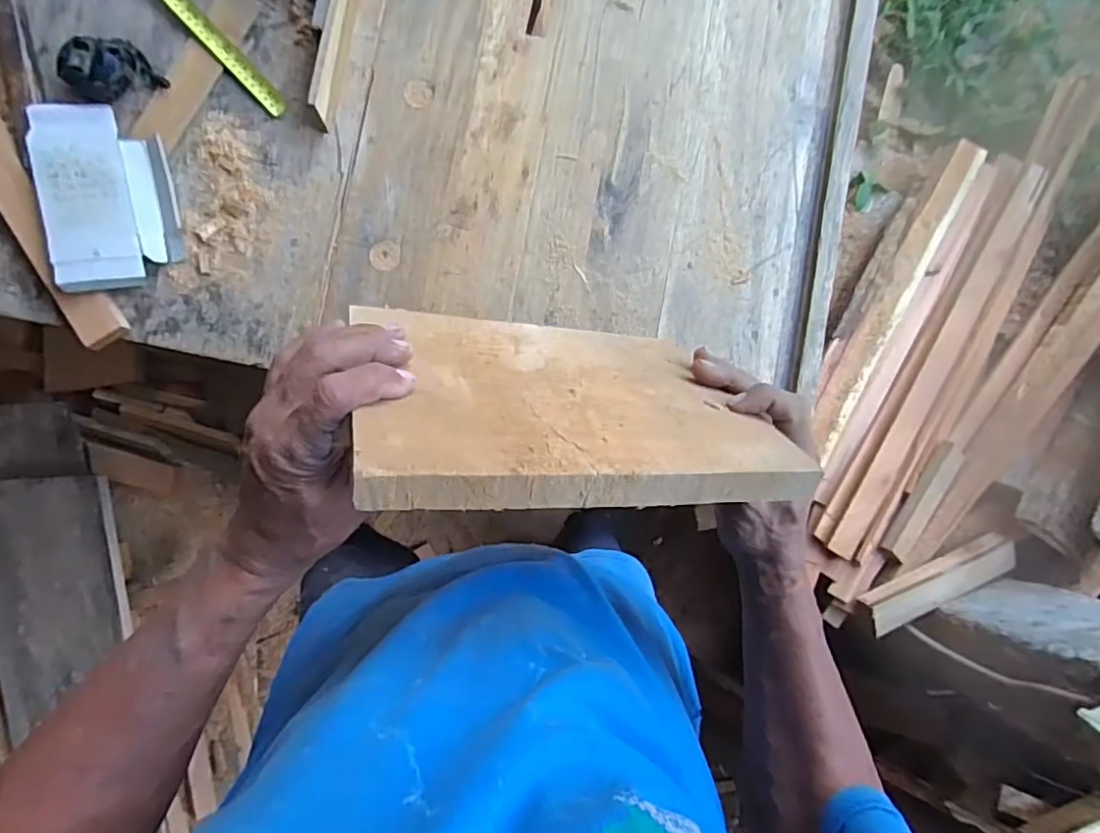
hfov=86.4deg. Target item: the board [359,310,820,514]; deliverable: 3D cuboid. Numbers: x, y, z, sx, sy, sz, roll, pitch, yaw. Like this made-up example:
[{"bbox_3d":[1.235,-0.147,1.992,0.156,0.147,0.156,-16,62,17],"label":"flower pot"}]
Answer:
[{"bbox_3d":[0.008,-0.013,0.368,0.247,0.193,0.019,2,120,-21],"label":"board"}]

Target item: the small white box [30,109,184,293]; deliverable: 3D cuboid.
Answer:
[{"bbox_3d":[-0.486,-0.248,0.643,0.125,0.039,0.212,-17,86,-6],"label":"small white box"}]

